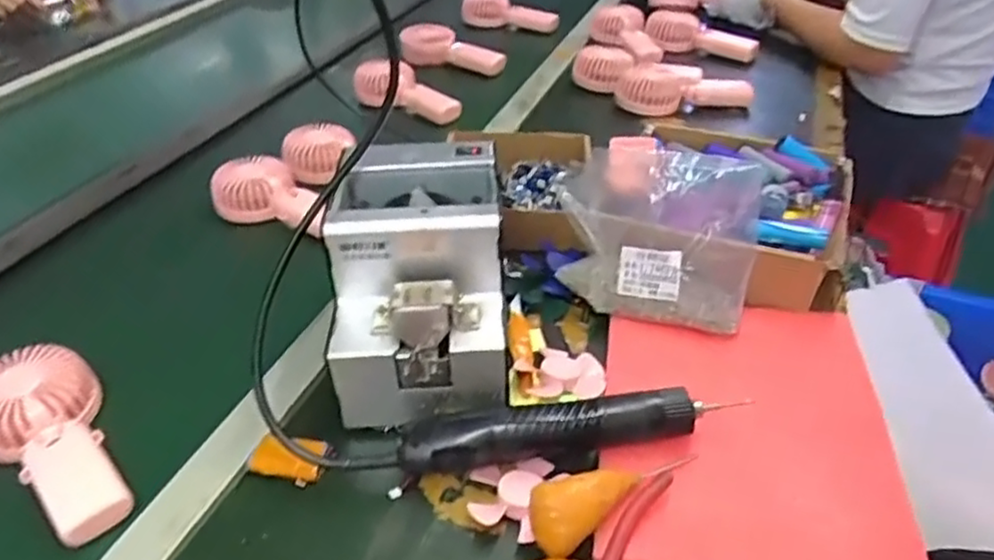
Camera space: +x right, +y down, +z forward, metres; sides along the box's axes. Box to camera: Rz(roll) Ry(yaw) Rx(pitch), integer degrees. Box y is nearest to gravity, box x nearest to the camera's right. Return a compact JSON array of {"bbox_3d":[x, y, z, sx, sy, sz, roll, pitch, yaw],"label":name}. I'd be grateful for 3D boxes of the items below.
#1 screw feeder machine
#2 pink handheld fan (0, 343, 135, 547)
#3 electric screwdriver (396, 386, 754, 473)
[{"bbox_3d":[-0.058,-0.004,0.545,0.122,0.144,0.169,-3,37,1],"label":"screw feeder machine"},{"bbox_3d":[-0.321,0.117,0.509,0.087,0.033,0.171,-30,58,-34],"label":"pink handheld fan"},{"bbox_3d":[0.047,0.095,0.486,0.228,0.032,0.036,-3,36,-3],"label":"electric screwdriver"}]

